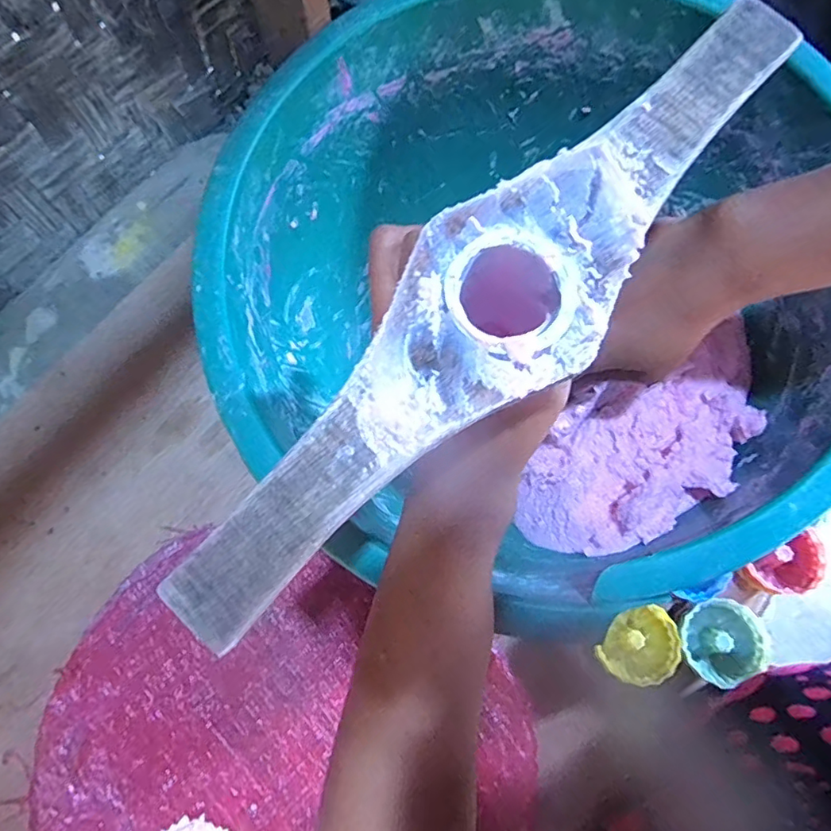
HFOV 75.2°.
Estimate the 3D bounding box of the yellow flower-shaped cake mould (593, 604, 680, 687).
[{"bbox_3d":[0.178,0.182,0.426,0.061,0.028,0.049,-43,66,-10],"label":"yellow flower-shaped cake mould"}]

